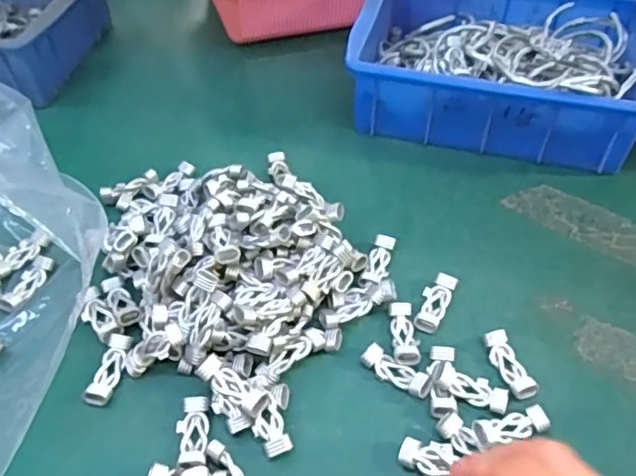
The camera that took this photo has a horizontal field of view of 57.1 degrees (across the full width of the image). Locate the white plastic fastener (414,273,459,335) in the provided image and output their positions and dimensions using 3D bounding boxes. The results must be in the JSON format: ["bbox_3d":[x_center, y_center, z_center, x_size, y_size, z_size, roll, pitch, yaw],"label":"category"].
[{"bbox_3d":[0.078,0.042,0.388,0.018,0.008,0.045,21,52,17],"label":"white plastic fastener"}]

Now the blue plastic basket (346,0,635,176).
[{"bbox_3d":[0.160,-0.155,0.520,0.237,0.076,0.170,13,50,11],"label":"blue plastic basket"}]

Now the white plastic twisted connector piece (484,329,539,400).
[{"bbox_3d":[0.117,0.077,0.357,0.017,0.008,0.043,-12,50,-10],"label":"white plastic twisted connector piece"}]

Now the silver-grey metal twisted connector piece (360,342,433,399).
[{"bbox_3d":[0.048,0.081,0.355,0.044,0.009,0.016,29,55,23],"label":"silver-grey metal twisted connector piece"}]

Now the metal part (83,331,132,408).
[{"bbox_3d":[-0.127,0.080,0.358,0.015,0.007,0.046,11,50,10],"label":"metal part"}]

